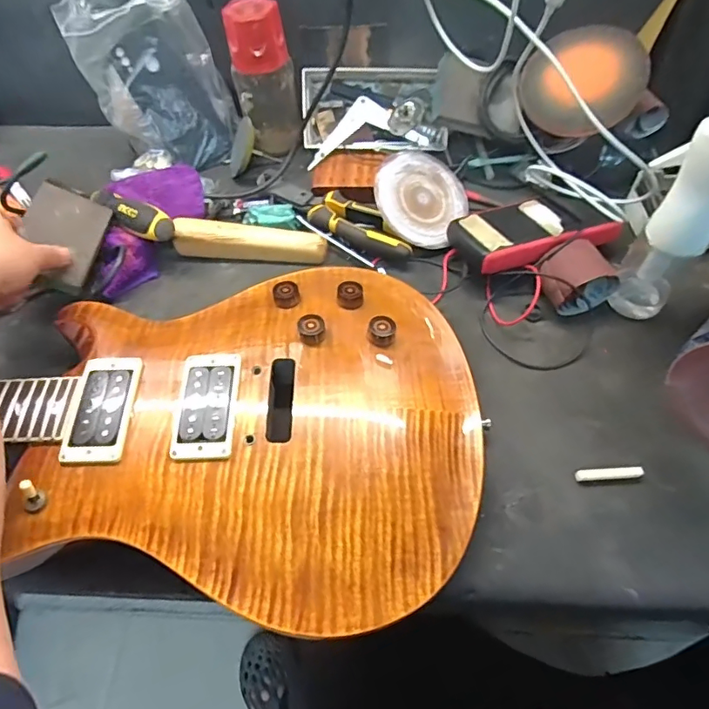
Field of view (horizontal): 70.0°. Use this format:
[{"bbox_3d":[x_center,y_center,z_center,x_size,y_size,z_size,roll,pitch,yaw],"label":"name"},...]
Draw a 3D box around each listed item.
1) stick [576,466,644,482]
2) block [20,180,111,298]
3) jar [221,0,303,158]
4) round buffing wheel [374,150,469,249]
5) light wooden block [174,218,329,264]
[{"bbox_3d":[0.212,0.099,0.423,0.052,0.007,0.010,-4,57,1],"label":"stick"},{"bbox_3d":[-0.300,-0.119,0.517,0.069,0.008,0.105,21,69,-25],"label":"block"},{"bbox_3d":[-0.108,-0.330,0.611,0.071,0.159,0.058,-16,58,-7],"label":"jar"},{"bbox_3d":[0.075,-0.178,0.568,0.103,0.008,0.116,39,65,-11],"label":"round buffing wheel"},{"bbox_3d":[-0.117,-0.125,0.556,0.168,0.035,0.027,4,61,5],"label":"light wooden block"}]

